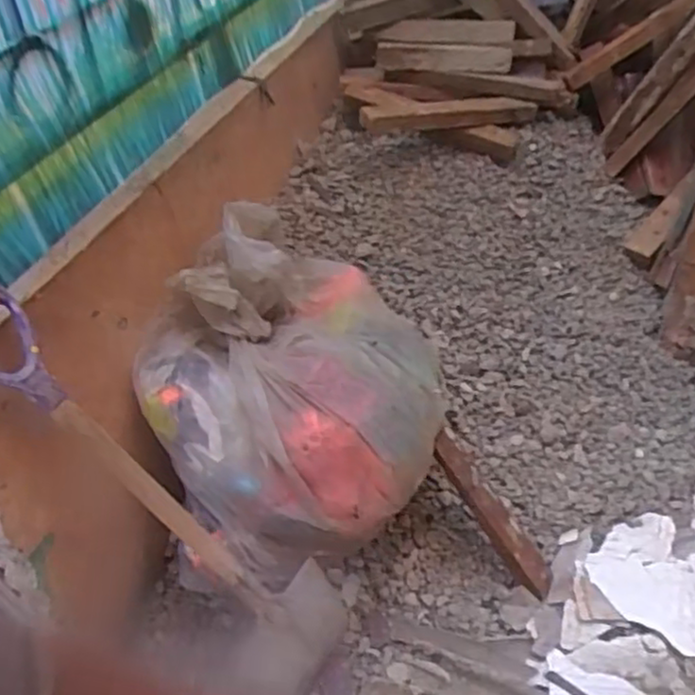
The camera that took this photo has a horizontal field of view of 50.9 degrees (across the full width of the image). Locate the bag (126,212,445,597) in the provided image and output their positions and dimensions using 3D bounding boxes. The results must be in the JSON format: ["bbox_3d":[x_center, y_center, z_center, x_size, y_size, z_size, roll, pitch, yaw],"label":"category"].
[{"bbox_3d":[-0.107,0.095,1.278,0.469,0.496,0.432,-15,42,-11],"label":"bag"}]

